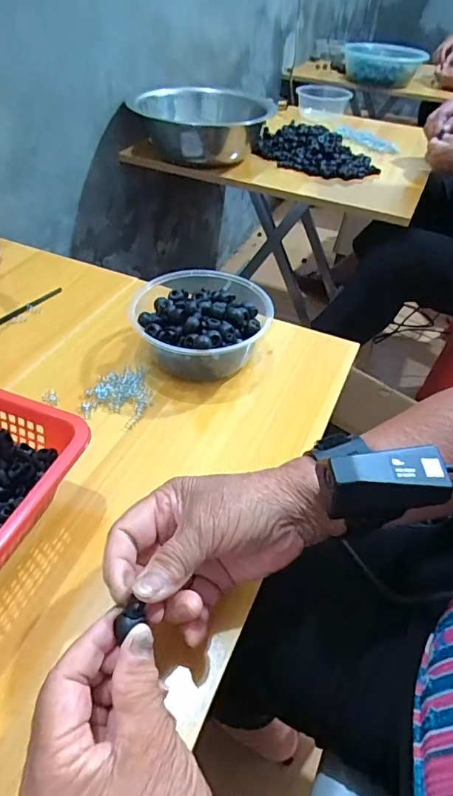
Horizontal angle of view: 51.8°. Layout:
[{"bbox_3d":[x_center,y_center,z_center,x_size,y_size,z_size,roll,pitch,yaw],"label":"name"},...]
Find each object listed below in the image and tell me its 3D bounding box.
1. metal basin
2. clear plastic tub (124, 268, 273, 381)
[{"bbox_3d":[-0.045,-0.542,0.926,0.250,0.093,0.236,2,44,-2],"label":"metal basin"},{"bbox_3d":[-0.026,-0.074,0.493,0.141,0.063,0.158,9,44,4],"label":"clear plastic tub"}]

